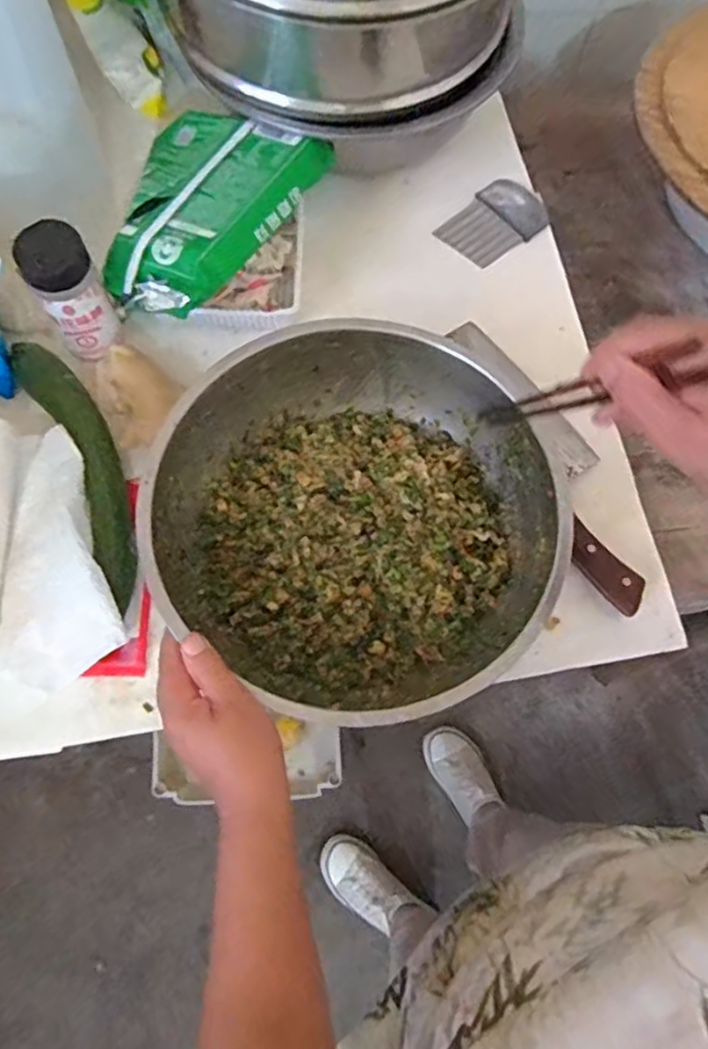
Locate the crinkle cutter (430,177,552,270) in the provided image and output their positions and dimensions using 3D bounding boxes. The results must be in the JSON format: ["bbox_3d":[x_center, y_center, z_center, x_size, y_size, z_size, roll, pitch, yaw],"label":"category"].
[{"bbox_3d":[0.152,-0.324,0.712,0.079,0.017,0.104,43,75,12],"label":"crinkle cutter"}]

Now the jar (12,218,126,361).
[{"bbox_3d":[-0.247,-0.201,0.586,0.054,0.118,0.053,1,71,-2],"label":"jar"}]

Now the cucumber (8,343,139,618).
[{"bbox_3d":[-0.232,-0.058,0.570,0.051,0.032,0.263,-27,74,-11],"label":"cucumber"}]

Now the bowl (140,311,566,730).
[{"bbox_3d":[0.003,-0.009,0.526,0.296,0.088,0.282,1,71,-2],"label":"bowl"}]

